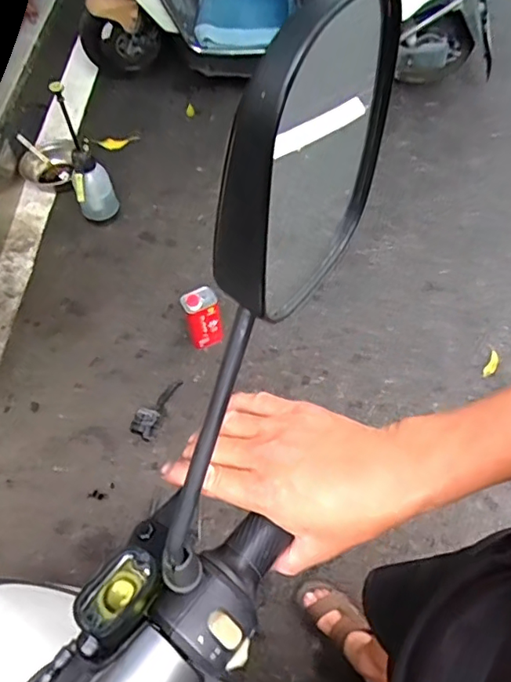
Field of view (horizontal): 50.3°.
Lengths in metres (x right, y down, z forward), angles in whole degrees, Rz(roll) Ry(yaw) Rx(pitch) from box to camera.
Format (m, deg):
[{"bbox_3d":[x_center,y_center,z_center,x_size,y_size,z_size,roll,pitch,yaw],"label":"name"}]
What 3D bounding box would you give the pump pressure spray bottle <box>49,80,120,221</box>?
[{"bbox_3d":[-0.548,-0.570,1.780,0.128,0.434,0.202,-18,58,-11],"label":"pump pressure spray bottle"}]

